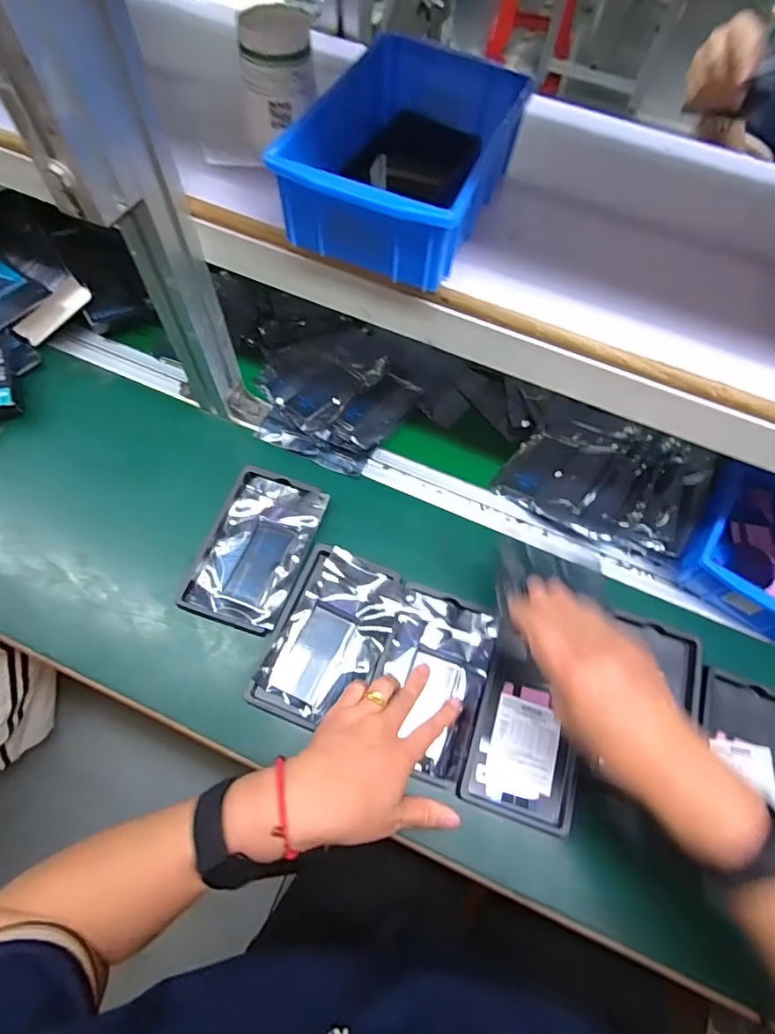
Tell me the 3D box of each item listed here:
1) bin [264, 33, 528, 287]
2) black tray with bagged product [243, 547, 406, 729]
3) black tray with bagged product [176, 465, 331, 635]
[{"bbox_3d":[0.015,-0.267,0.376,0.131,0.061,0.194,21,64,7],"label":"bin"},{"bbox_3d":[-0.052,0.111,0.468,0.101,0.019,0.155,20,64,6],"label":"black tray with bagged product"},{"bbox_3d":[-0.130,0.028,0.504,0.100,0.013,0.159,18,63,6],"label":"black tray with bagged product"}]

